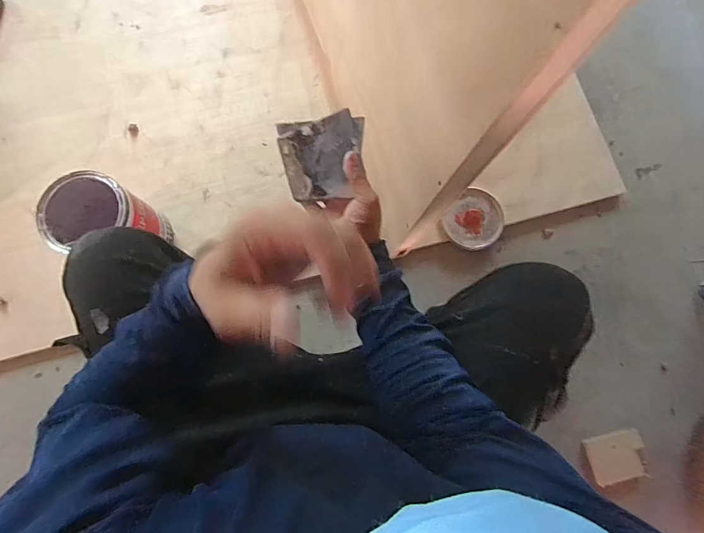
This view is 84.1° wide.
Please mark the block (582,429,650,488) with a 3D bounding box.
[{"bbox_3d":[0.574,0.411,0.842,0.117,0.009,0.094,-18,72,7],"label":"block"}]

